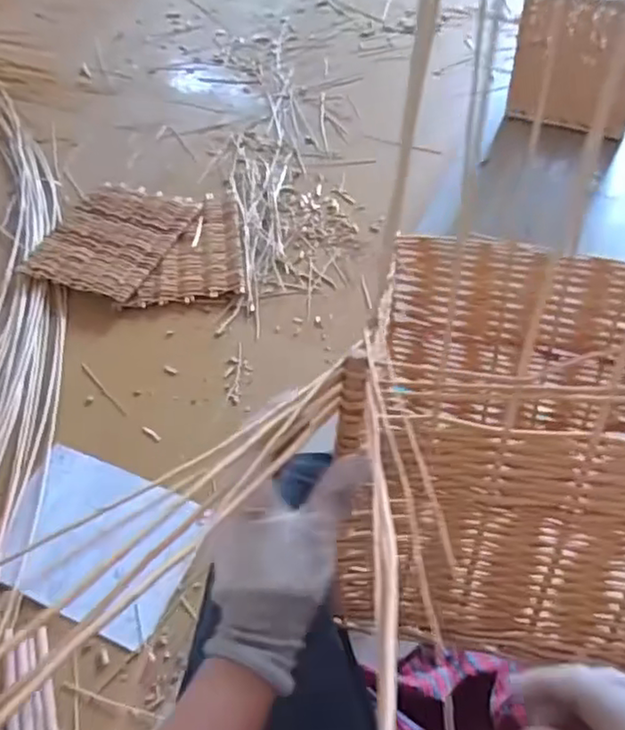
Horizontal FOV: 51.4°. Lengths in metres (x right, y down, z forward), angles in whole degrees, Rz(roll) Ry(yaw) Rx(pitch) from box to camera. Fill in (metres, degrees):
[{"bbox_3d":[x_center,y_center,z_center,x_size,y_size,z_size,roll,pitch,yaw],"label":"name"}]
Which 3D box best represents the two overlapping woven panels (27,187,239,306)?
[{"bbox_3d":[-0.340,-0.248,1.324,0.418,0.025,0.294,5,57,8],"label":"two overlapping woven panels"}]

